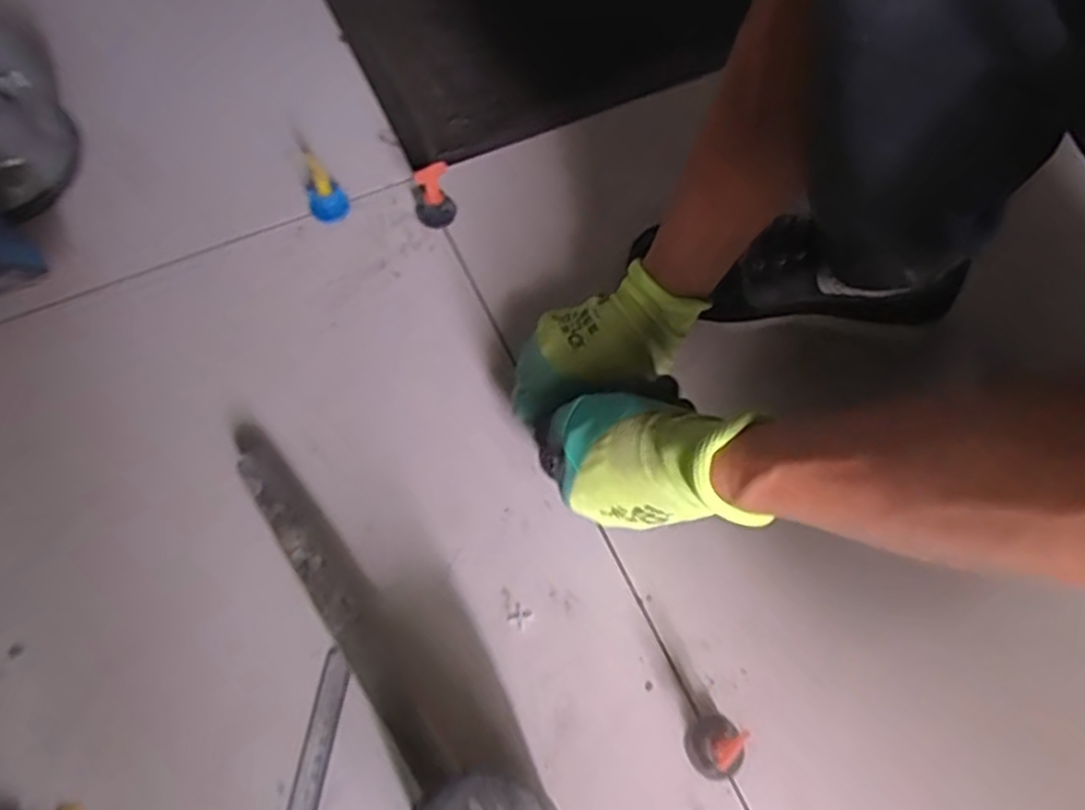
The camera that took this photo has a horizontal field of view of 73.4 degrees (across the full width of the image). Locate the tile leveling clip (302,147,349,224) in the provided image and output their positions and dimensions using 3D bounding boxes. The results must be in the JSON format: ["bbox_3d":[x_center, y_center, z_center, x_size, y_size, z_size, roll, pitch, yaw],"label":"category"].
[{"bbox_3d":[-0.179,-0.177,0.593,0.030,0.046,0.042,-23,68,-11],"label":"tile leveling clip"}]

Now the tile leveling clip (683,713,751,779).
[{"bbox_3d":[0.103,0.202,0.433,0.031,0.037,0.034,1,66,-1],"label":"tile leveling clip"}]

